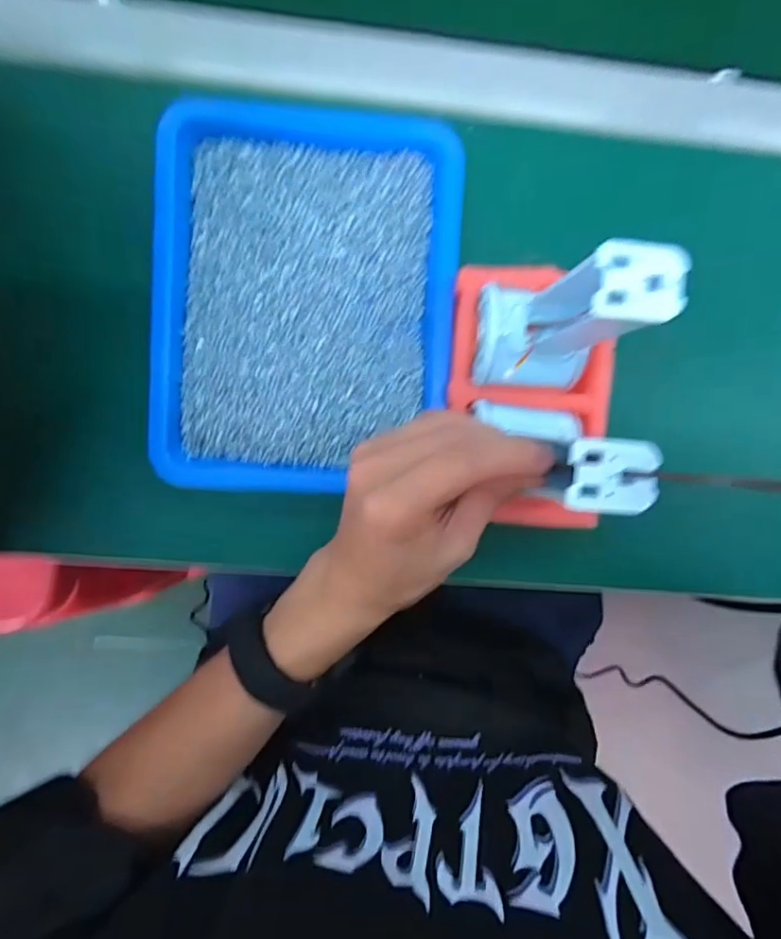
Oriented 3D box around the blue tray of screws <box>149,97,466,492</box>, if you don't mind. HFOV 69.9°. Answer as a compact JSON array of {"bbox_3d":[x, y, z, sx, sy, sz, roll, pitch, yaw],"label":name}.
[{"bbox_3d":[-0.049,-0.101,0.334,0.170,0.027,0.226,4,93,-5],"label":"blue tray of screws"}]

